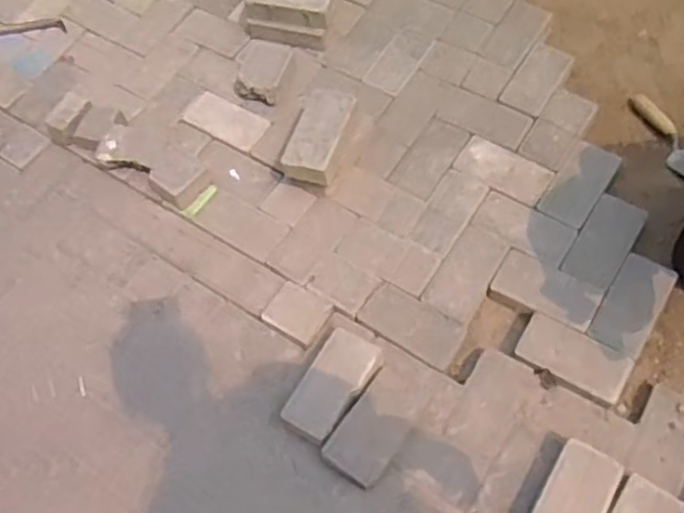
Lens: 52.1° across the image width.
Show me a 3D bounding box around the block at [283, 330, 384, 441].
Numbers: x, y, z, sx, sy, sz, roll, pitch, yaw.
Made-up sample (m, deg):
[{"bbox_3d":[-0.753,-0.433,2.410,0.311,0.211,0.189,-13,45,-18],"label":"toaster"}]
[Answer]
[{"bbox_3d":[-0.020,0.245,1.330,0.114,0.059,0.215,28,67,15],"label":"block"}]

